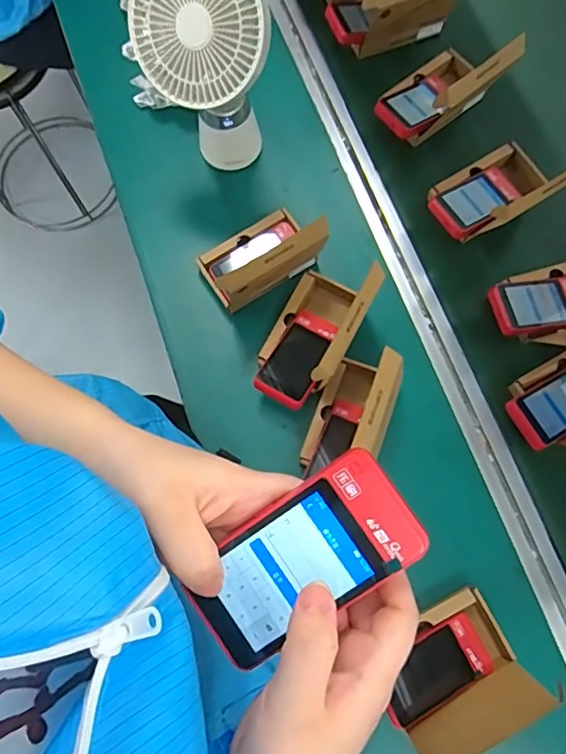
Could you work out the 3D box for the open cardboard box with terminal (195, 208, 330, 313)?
[{"bbox_3d":[-0.030,-0.152,0.667,0.137,0.132,0.099,-29,79,-9],"label":"open cardboard box with terminal"}]

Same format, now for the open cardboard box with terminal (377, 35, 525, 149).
[{"bbox_3d":[0.217,-0.397,0.750,0.172,0.111,0.110,-43,84,-9],"label":"open cardboard box with terminal"}]

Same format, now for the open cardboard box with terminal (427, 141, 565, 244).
[{"bbox_3d":[0.280,-0.248,0.710,0.171,0.114,0.114,-34,83,-8],"label":"open cardboard box with terminal"}]

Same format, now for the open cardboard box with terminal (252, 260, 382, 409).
[{"bbox_3d":[0.031,-0.051,0.643,0.091,0.122,0.164,28,77,4],"label":"open cardboard box with terminal"}]

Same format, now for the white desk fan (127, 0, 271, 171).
[{"bbox_3d":[-0.089,-0.336,0.655,0.137,0.258,0.107,-12,81,-5],"label":"white desk fan"}]

